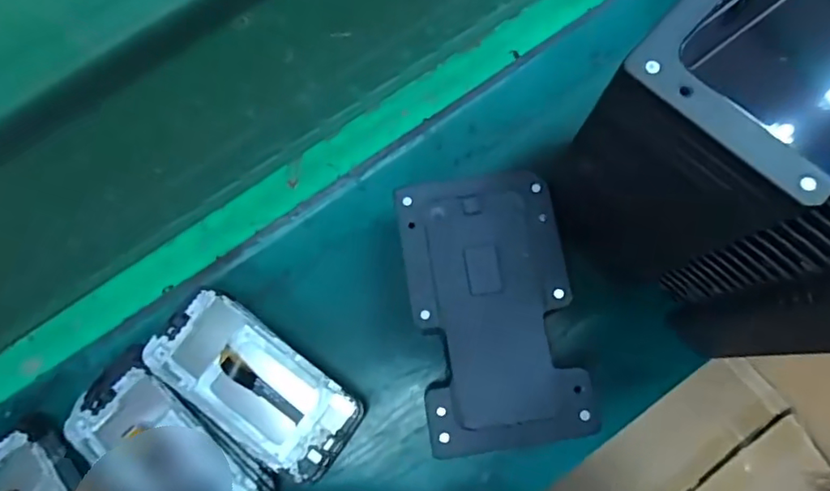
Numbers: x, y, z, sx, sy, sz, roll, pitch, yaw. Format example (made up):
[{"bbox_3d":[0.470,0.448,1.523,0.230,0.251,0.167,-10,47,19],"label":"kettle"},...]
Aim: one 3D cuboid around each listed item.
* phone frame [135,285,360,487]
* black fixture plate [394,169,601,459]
[{"bbox_3d":[-0.122,0.107,0.426,0.160,0.014,0.080,35,80,7],"label":"phone frame"},{"bbox_3d":[0.054,0.041,0.392,0.109,0.008,0.189,-9,78,-2],"label":"black fixture plate"}]

